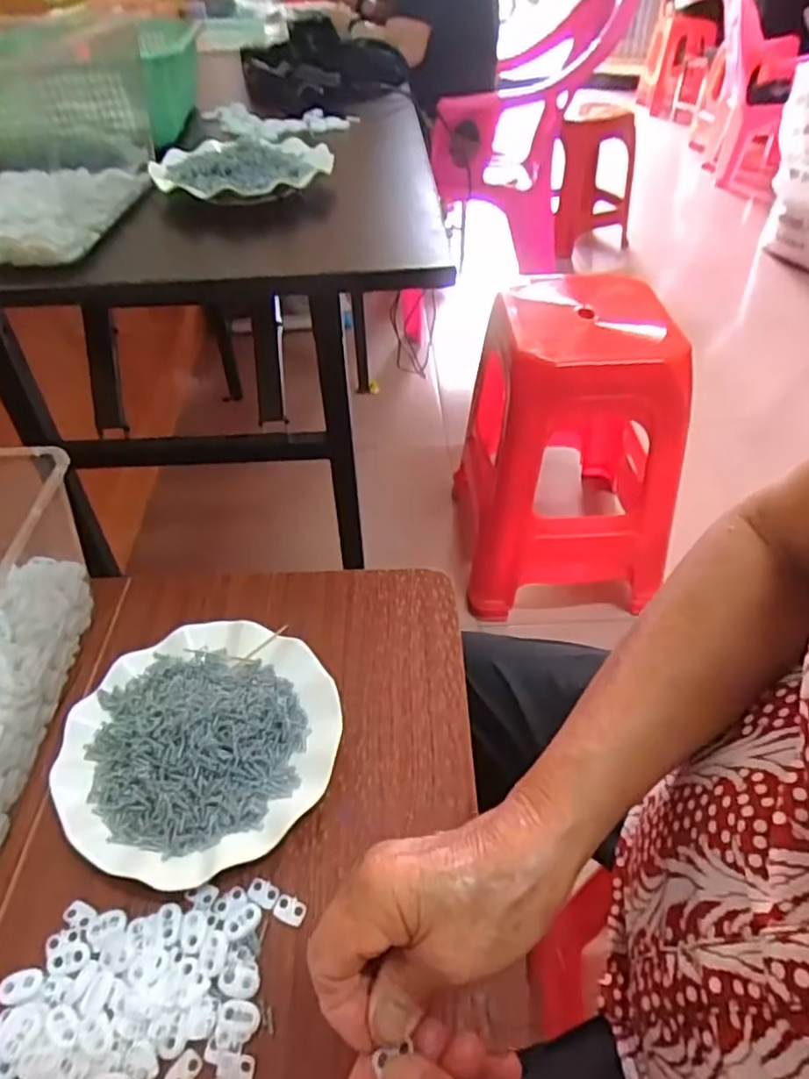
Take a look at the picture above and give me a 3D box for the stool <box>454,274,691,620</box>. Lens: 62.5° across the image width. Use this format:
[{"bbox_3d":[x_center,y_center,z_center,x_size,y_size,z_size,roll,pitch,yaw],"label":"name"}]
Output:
[{"bbox_3d":[0.279,-0.166,1.182,0.316,0.528,0.369,-1,43,0],"label":"stool"}]

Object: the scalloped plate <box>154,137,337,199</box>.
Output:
[{"bbox_3d":[-0.168,-0.391,0.685,0.179,0.027,0.156,-9,44,-8],"label":"scalloped plate"}]

